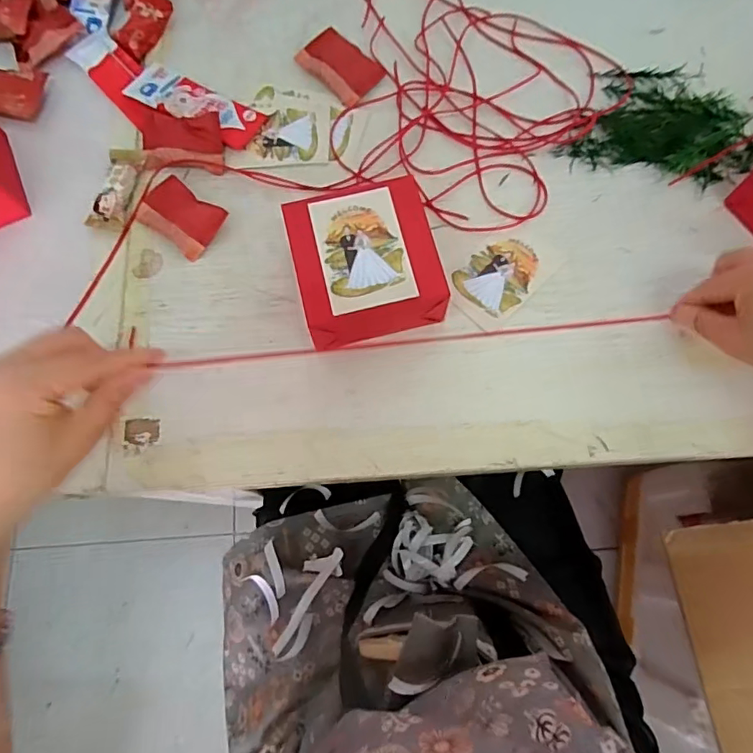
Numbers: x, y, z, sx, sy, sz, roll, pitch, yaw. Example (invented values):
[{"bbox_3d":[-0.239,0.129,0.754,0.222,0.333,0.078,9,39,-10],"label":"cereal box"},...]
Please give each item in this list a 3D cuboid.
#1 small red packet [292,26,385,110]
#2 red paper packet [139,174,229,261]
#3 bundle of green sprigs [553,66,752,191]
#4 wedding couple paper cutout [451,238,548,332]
[{"bbox_3d":[-0.033,-0.277,0.463,0.070,0.012,0.049,38,78,12],"label":"small red packet"},{"bbox_3d":[-0.160,-0.132,0.422,0.068,0.014,0.046,35,77,11],"label":"red paper packet"},{"bbox_3d":[0.247,-0.205,0.429,0.153,0.018,0.109,24,75,8],"label":"bundle of green sprigs"},{"bbox_3d":[0.094,-0.076,0.405,0.075,0.004,0.052,-41,76,-10],"label":"wedding couple paper cutout"}]

